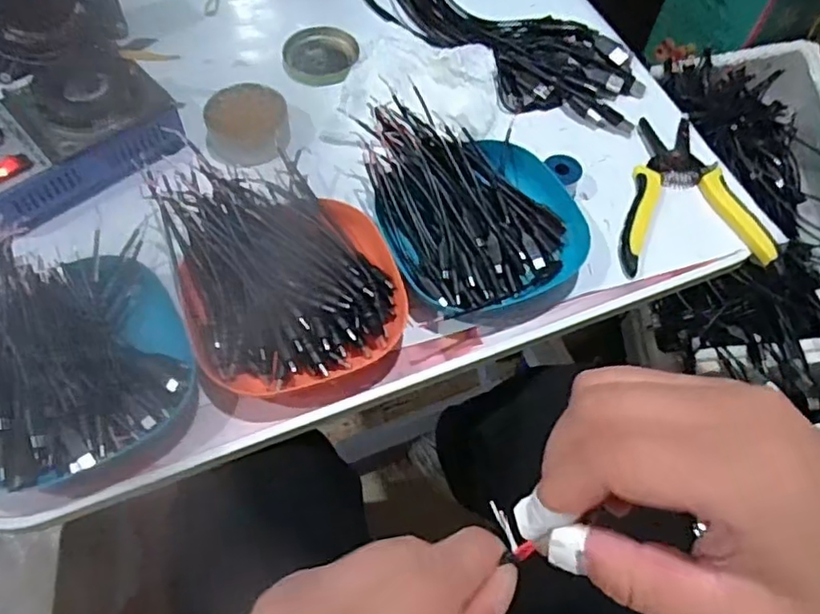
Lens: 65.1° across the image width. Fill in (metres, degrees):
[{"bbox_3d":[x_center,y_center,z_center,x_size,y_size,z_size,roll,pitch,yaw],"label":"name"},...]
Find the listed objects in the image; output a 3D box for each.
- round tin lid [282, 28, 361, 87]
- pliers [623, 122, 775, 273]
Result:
[{"bbox_3d":[-0.082,-0.229,0.581,0.066,0.007,0.068,1,61,-2],"label":"round tin lid"},{"bbox_3d":[0.218,-0.088,0.504,0.110,0.015,0.154,5,61,0],"label":"pliers"}]

